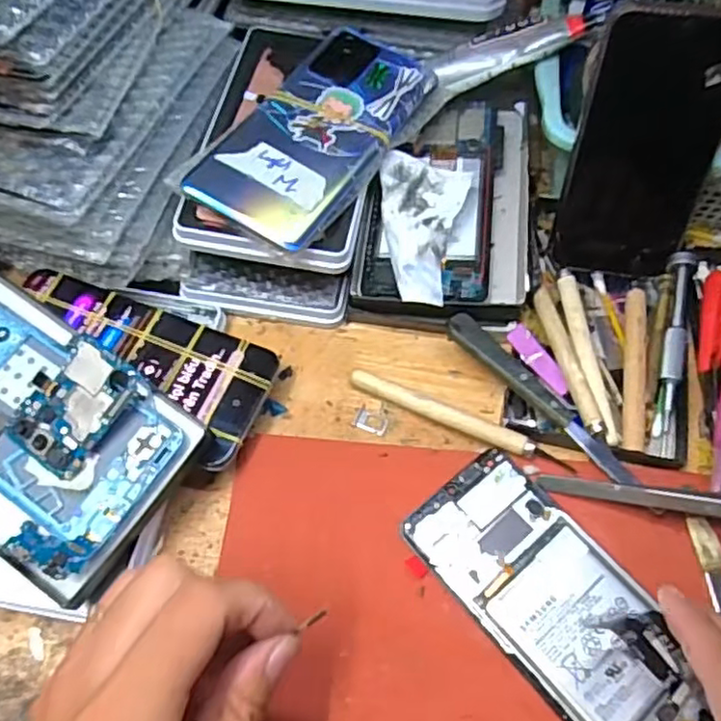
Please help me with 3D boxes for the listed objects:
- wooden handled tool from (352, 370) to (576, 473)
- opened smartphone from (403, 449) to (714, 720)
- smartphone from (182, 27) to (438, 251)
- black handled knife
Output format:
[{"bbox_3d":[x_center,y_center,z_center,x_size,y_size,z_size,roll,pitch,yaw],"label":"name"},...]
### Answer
[{"bbox_3d":[0.053,0.033,0.362,0.124,0.016,0.010,22,61,11],"label":"wooden handled tool"},{"bbox_3d":[0.094,0.114,0.308,0.067,0.012,0.151,-36,64,-20],"label":"opened smartphone"},{"bbox_3d":[-0.023,-0.130,0.376,0.072,0.009,0.154,32,67,8],"label":"smartphone"},{"bbox_3d":[0.096,0.019,0.355,0.015,0.006,0.126,-39,68,-21],"label":"black handled knife"}]

